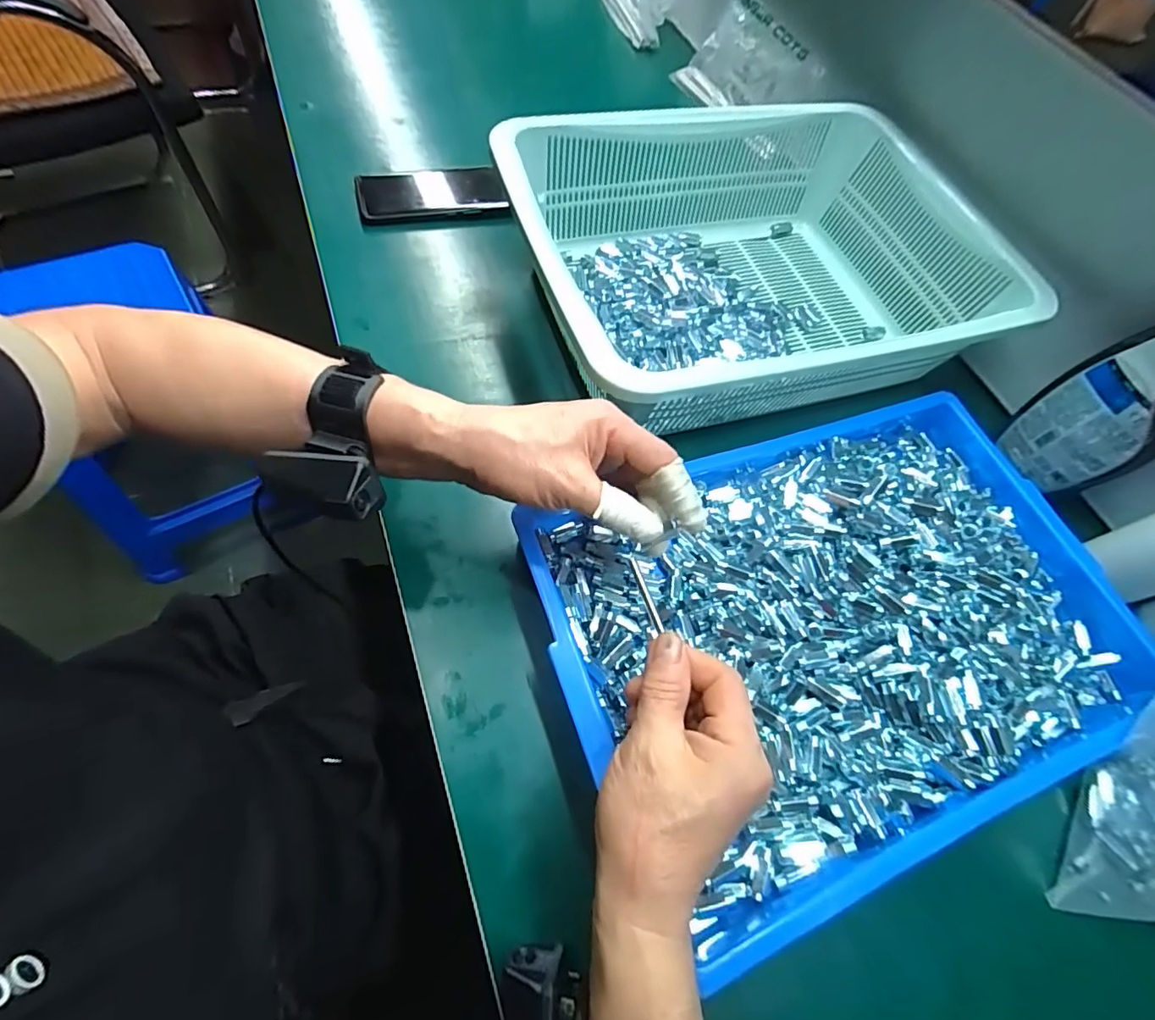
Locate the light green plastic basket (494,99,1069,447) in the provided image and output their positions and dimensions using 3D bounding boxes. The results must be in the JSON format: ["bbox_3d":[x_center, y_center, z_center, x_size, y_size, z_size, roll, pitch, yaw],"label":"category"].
[{"bbox_3d":[0.161,-0.224,0.512,0.433,0.140,0.319,-13,65,-15],"label":"light green plastic basket"}]

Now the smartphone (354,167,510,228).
[{"bbox_3d":[-0.158,-0.343,0.583,0.150,0.012,0.070,-12,72,-12],"label":"smartphone"}]

